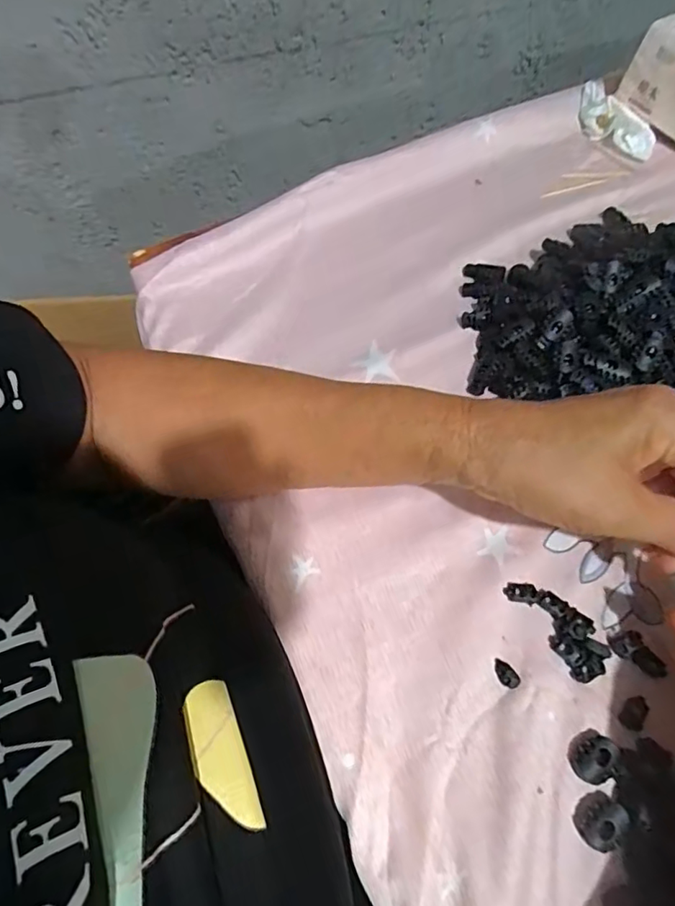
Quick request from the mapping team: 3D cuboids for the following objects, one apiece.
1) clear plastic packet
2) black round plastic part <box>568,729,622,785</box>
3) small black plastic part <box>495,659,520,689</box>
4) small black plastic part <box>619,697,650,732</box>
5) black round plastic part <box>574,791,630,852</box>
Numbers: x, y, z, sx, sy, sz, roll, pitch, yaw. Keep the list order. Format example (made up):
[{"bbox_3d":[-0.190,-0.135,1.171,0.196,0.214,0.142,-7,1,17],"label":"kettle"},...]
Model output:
[{"bbox_3d":[0.242,-0.289,0.482,0.038,0.016,0.086,-34,77,-13],"label":"clear plastic packet"},{"bbox_3d":[0.122,0.144,0.259,0.022,0.007,0.020,-1,60,2],"label":"black round plastic part"},{"bbox_3d":[0.086,0.112,0.281,0.009,0.004,0.015,-28,64,-11],"label":"small black plastic part"},{"bbox_3d":[0.146,0.127,0.270,0.011,0.004,0.018,29,65,18],"label":"small black plastic part"},{"bbox_3d":[0.119,0.166,0.248,0.019,0.007,0.022,36,67,21],"label":"black round plastic part"}]

